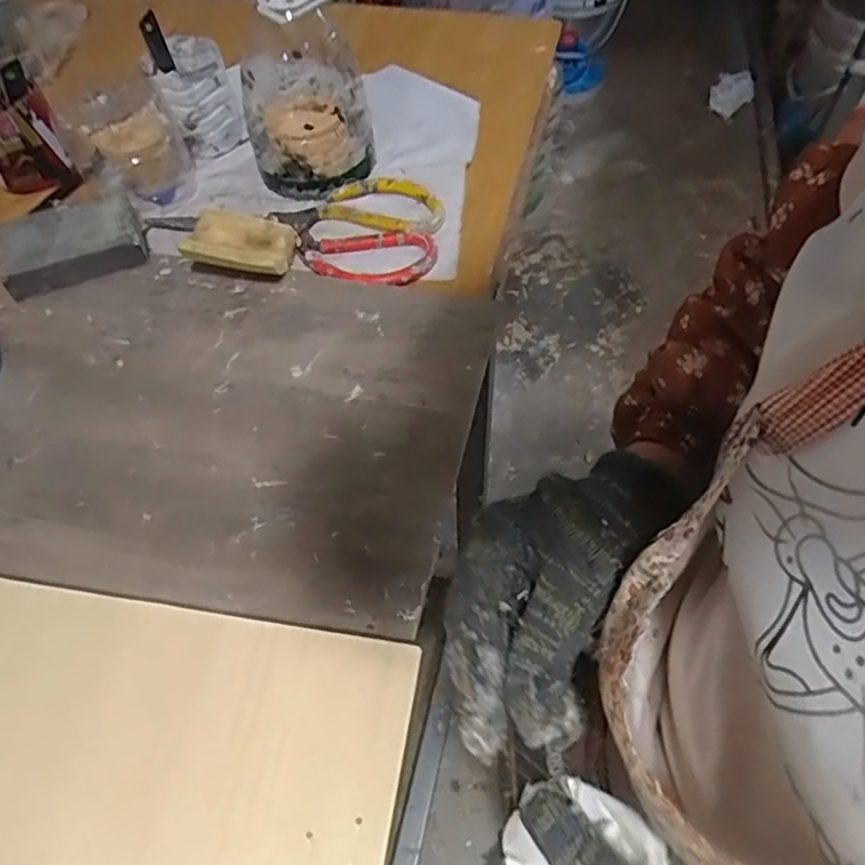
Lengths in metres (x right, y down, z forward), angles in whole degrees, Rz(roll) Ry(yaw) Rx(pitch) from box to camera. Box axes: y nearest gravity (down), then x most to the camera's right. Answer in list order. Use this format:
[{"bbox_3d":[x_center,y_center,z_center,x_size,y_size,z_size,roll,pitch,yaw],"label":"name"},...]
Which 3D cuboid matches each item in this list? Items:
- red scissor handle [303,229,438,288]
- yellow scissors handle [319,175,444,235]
[{"bbox_3d":[-0.047,-0.132,0.498,0.098,0.010,0.053,-2,57,1],"label":"red scissor handle"},{"bbox_3d":[-0.037,-0.185,0.528,0.095,0.010,0.063,21,60,15],"label":"yellow scissors handle"}]

